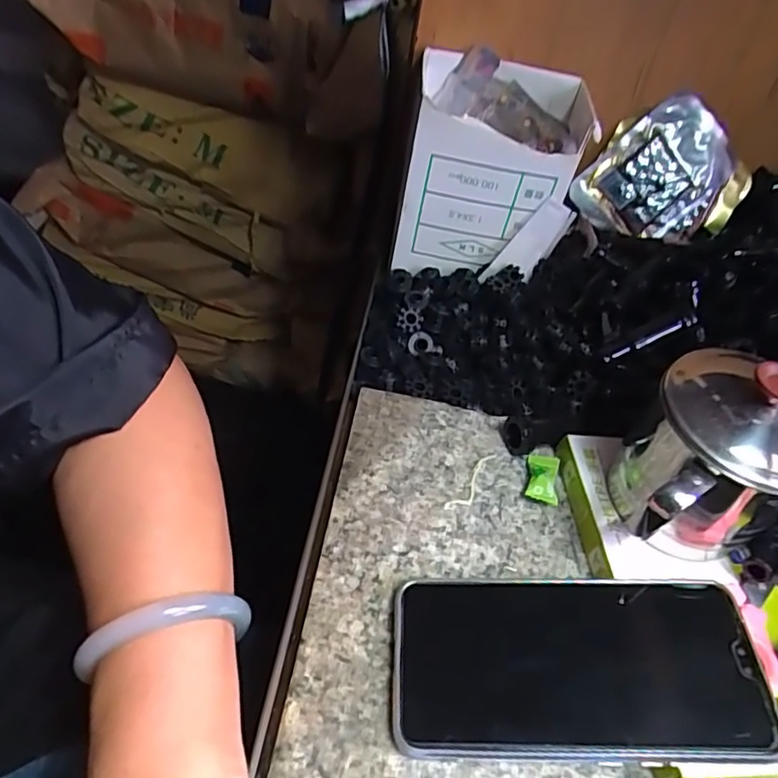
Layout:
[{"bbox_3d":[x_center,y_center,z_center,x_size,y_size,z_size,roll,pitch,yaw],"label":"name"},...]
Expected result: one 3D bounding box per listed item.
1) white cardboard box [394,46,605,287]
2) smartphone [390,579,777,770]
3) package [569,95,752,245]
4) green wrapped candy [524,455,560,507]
[{"bbox_3d":[0.073,-0.162,0.439,0.133,0.127,0.091,12,46,0],"label":"white cardboard box"},{"bbox_3d":[0.081,0.121,0.257,0.156,0.006,0.074,0,45,4],"label":"smartphone"},{"bbox_3d":[0.213,-0.158,0.449,0.107,0.104,0.017,38,16,-3],"label":"package"},{"bbox_3d":[0.091,0.052,0.345,0.019,0.008,0.034,16,47,5],"label":"green wrapped candy"}]

